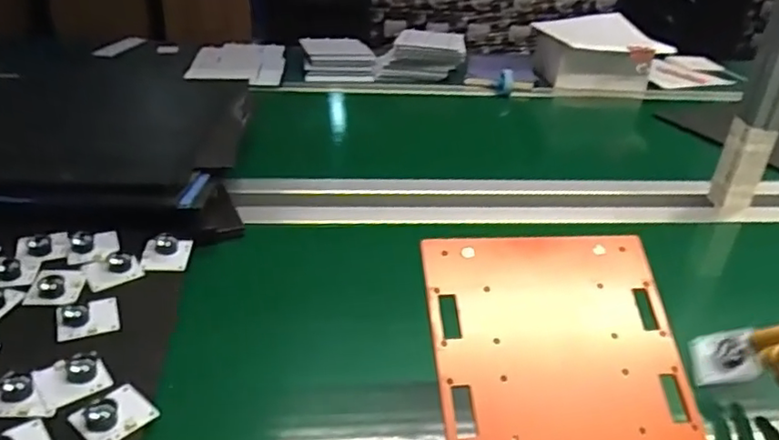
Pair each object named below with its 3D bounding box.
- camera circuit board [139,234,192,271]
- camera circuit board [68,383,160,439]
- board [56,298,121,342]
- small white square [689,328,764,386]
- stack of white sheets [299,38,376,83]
[{"bbox_3d":[-0.229,0.031,0.622,0.045,0.018,0.043,3,29,-5],"label":"camera circuit board"},{"bbox_3d":[-0.205,0.141,0.452,0.046,0.016,0.049,25,34,30],"label":"camera circuit board"},{"bbox_3d":[-0.267,0.082,0.538,0.050,0.015,0.042,-7,32,-23],"label":"board"},{"bbox_3d":[0.293,0.121,0.533,0.053,0.043,0.009,-21,-26,37],"label":"small white square"},{"bbox_3d":[-0.114,-0.356,1.340,0.155,0.052,0.177,-3,30,-11],"label":"stack of white sheets"}]

